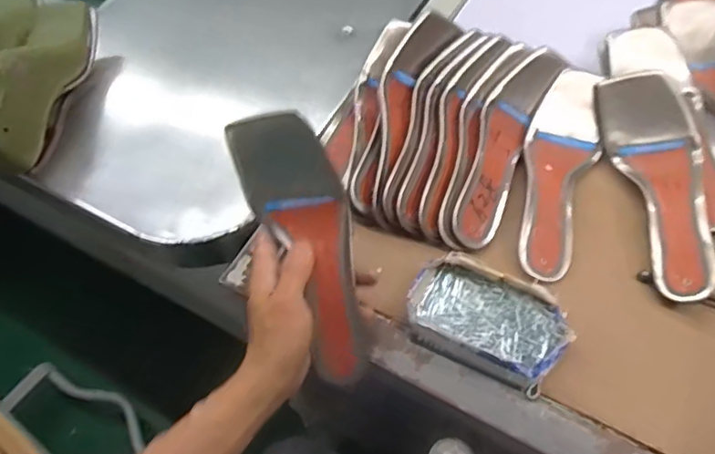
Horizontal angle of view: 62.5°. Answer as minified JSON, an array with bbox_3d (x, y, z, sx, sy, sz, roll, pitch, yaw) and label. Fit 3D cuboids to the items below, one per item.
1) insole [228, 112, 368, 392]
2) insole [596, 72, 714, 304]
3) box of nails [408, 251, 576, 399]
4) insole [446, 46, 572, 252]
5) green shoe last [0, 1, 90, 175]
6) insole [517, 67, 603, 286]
[{"bbox_3d":[-0.037,0.016,0.482,0.070,0.028,0.221,-19,98,-8],"label":"insole"},{"bbox_3d":[0.284,-0.044,0.542,0.065,0.052,0.224,-6,58,2],"label":"insole"},{"bbox_3d":[0.108,0.078,0.498,0.129,0.026,0.084,25,64,20],"label":"box of nails"},{"bbox_3d":[0.141,-0.086,0.579,0.060,0.044,0.227,22,62,16],"label":"insole"},{"bbox_3d":[-0.365,-0.180,0.672,0.061,0.087,0.221,-4,58,3],"label":"green shoe last"},{"bbox_3d":[0.192,-0.057,0.566,0.070,0.033,0.223,18,62,16],"label":"insole"}]

